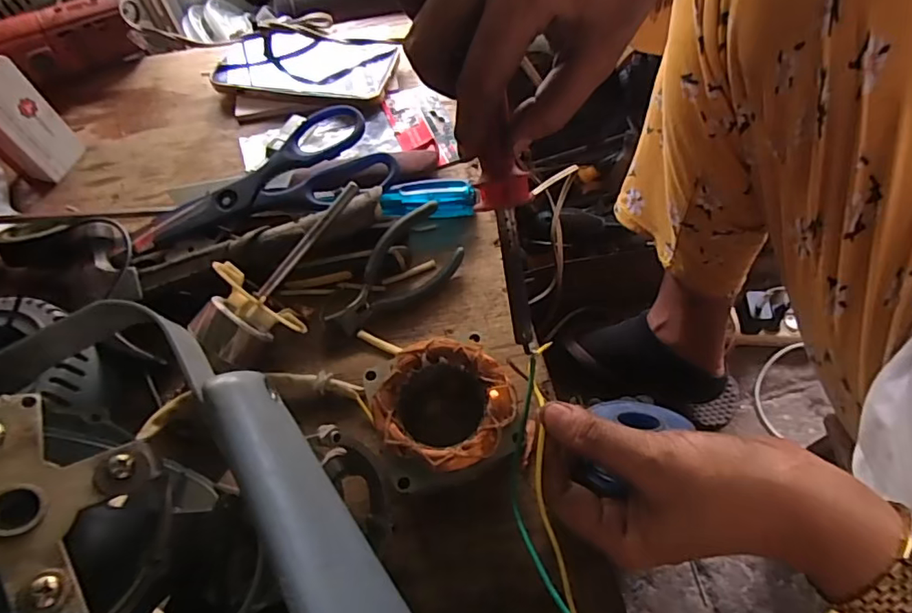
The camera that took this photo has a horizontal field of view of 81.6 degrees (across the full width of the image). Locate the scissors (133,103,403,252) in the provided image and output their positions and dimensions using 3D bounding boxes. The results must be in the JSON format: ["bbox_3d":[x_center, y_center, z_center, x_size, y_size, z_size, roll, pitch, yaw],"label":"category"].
[{"bbox_3d":[-0.142,-0.099,0.390,0.185,0.015,0.076,-16,74,-4],"label":"scissors"}]

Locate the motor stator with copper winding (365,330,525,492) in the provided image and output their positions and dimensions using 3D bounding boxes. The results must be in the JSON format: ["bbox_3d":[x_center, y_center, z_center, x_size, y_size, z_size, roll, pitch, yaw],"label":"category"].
[{"bbox_3d":[-0.006,0.062,0.298,0.074,0.046,0.078,-2,58,3],"label":"motor stator with copper winding"}]

